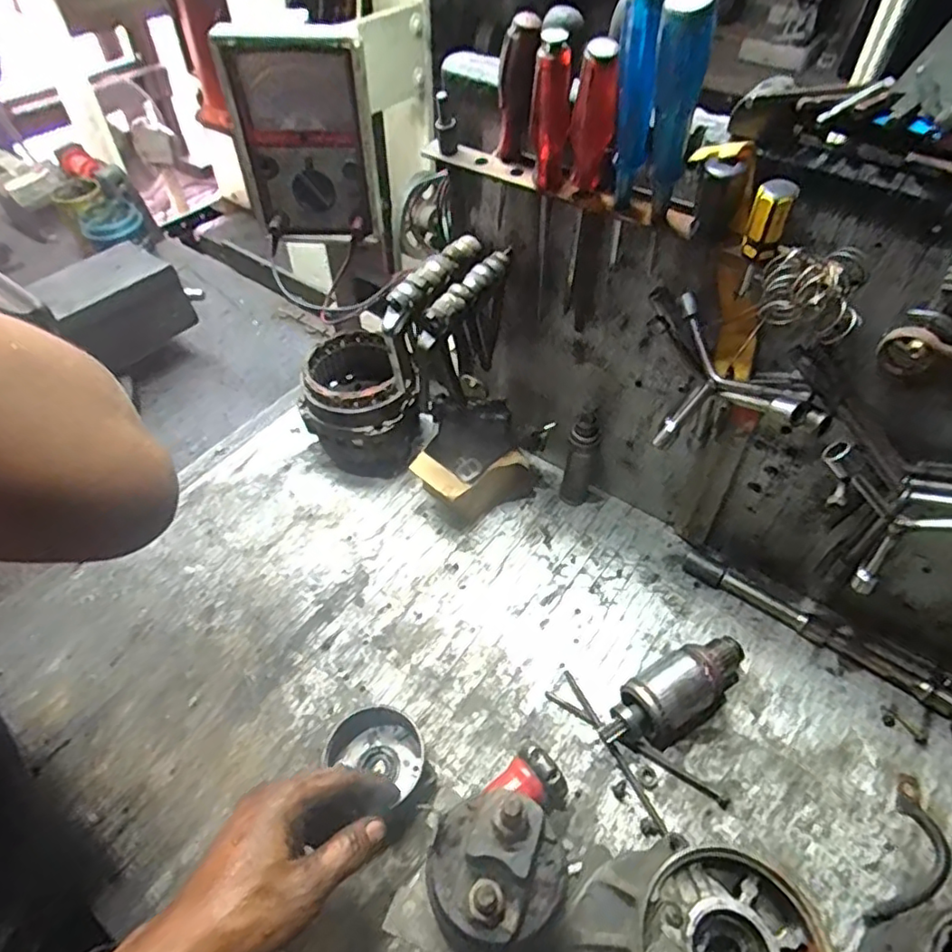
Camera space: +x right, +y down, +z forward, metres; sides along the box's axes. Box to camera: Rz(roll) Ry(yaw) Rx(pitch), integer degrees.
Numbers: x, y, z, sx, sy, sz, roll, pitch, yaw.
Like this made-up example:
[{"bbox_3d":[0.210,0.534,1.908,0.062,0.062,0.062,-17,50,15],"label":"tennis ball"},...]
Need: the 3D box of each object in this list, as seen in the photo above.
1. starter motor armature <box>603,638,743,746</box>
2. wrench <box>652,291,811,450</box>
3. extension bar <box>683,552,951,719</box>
[{"bbox_3d":[0.172,0.190,0.538,0.151,0.050,0.055,-24,55,-19],"label":"starter motor armature"},{"bbox_3d":[0.193,-0.066,0.461,0.020,0.121,0.109,-10,25,-41],"label":"wrench"},{"bbox_3d":[0.321,0.147,0.592,0.254,0.020,0.017,31,57,24],"label":"extension bar"}]

